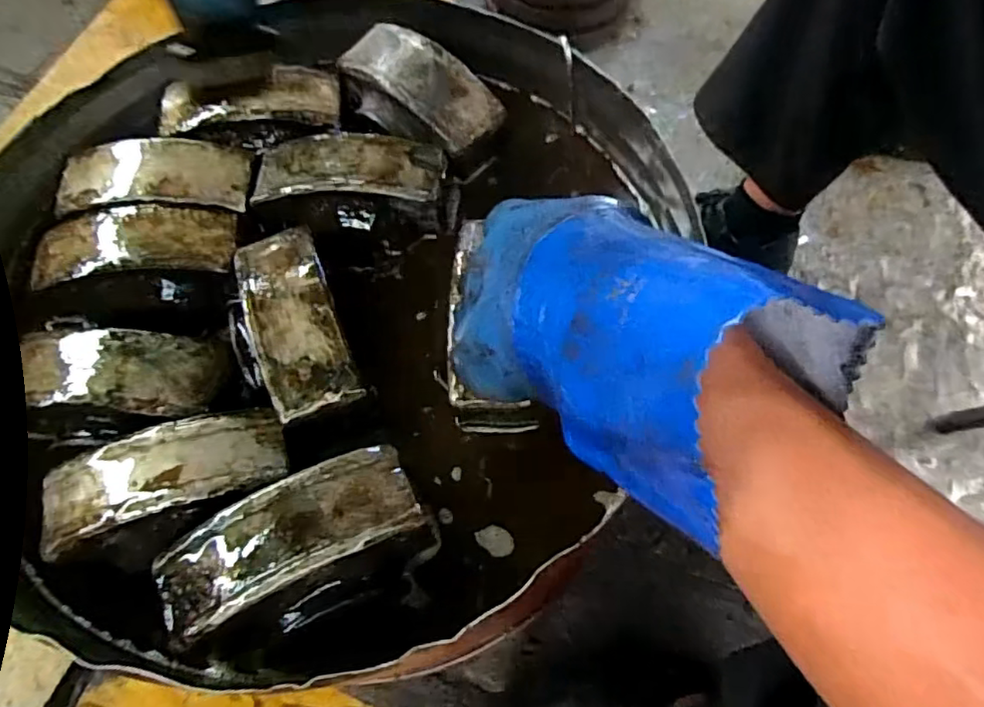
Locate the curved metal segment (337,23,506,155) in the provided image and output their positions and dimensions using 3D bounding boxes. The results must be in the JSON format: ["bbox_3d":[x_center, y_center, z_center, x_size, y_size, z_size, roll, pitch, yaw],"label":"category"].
[{"bbox_3d":[-0.070,-0.231,0.529,0.153,0.034,0.075,37,72,17],"label":"curved metal segment"}]

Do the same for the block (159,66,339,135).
[{"bbox_3d":[-0.217,-0.225,0.532,0.155,0.032,0.051,-10,66,-2],"label":"block"}]

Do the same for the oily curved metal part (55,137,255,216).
[{"bbox_3d":[-0.283,-0.149,0.505,0.154,0.022,0.061,0,66,3],"label":"oily curved metal part"}]

